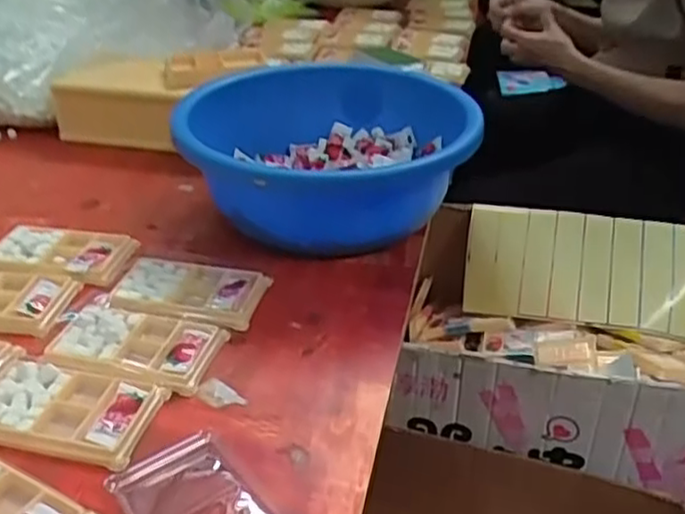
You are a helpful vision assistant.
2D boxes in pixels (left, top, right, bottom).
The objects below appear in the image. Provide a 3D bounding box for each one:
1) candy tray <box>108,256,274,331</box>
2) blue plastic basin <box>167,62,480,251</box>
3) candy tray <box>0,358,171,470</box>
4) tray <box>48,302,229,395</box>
[{"bbox_3d":[-0.140,0.033,0.650,0.132,0.015,0.078,8,32,10],"label":"candy tray"},{"bbox_3d":[-0.012,-0.100,0.753,0.296,0.125,0.296,1,32,0],"label":"blue plastic basin"},{"bbox_3d":[-0.205,0.111,0.519,0.129,0.010,0.081,10,32,13],"label":"candy tray"},{"bbox_3d":[-0.170,0.070,0.584,0.130,0.017,0.084,9,32,11],"label":"tray"}]

